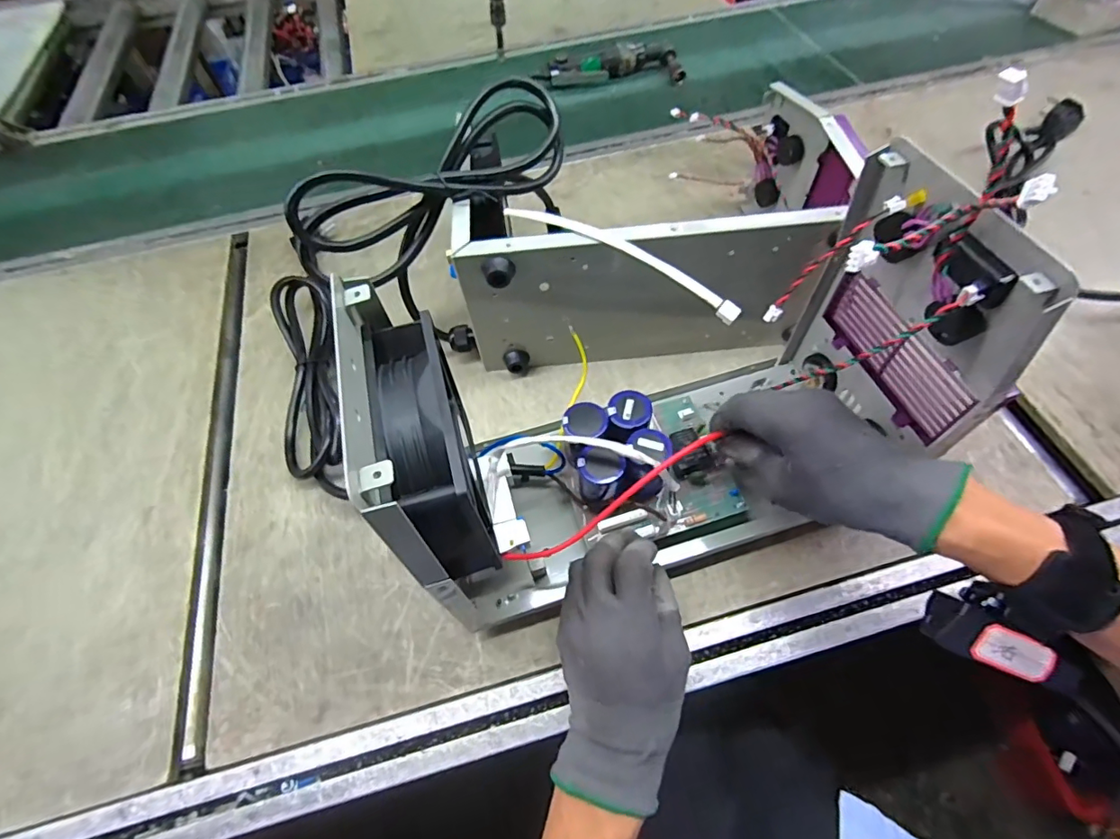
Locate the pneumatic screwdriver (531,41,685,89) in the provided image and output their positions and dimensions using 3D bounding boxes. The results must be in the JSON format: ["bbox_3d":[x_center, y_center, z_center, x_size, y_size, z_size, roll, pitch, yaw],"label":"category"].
[{"bbox_3d":[0.076,-0.560,0.809,0.236,0.041,0.062,-2,58,2],"label":"pneumatic screwdriver"}]

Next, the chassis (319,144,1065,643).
[{"bbox_3d":[0.081,-0.011,0.346,0.354,0.229,0.146,-16,59,-6],"label":"chassis"}]

